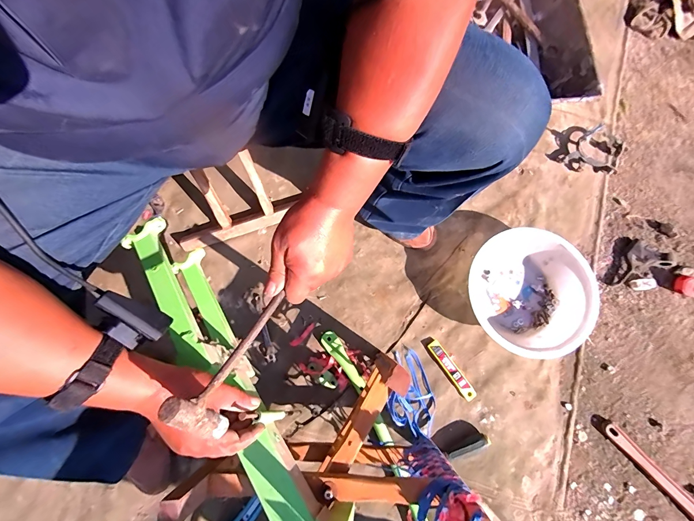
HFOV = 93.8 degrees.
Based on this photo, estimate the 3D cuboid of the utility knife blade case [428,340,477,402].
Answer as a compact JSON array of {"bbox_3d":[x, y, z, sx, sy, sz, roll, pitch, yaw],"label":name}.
[{"bbox_3d":[0.217,0.227,0.673,0.026,0.013,0.132,-34,79,-8],"label":"utility knife blade case"}]

